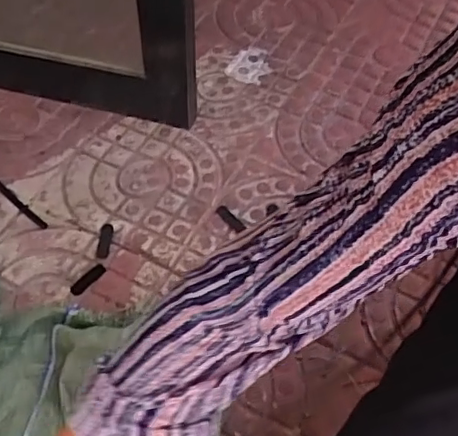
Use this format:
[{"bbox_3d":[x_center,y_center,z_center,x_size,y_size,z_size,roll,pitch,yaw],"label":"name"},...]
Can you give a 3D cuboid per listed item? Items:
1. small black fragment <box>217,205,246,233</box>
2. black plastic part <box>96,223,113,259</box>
[{"bbox_3d":[0.003,0.001,0.892,0.018,0.007,0.057,-33,61,-24],"label":"small black fragment"},{"bbox_3d":[-0.180,0.032,0.862,0.018,0.004,0.058,2,53,0],"label":"black plastic part"}]

